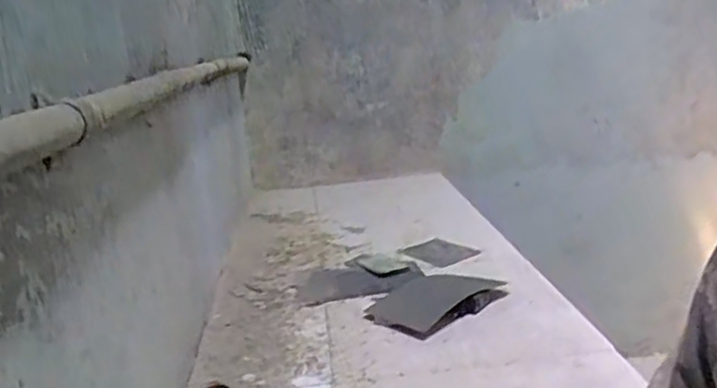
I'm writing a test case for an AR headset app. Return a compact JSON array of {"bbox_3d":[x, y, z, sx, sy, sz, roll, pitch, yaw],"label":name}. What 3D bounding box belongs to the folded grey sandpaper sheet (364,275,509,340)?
[{"bbox_3d":[0.122,0.174,1.083,0.202,0.024,0.149,-16,18,-39],"label":"folded grey sandpaper sheet"}]

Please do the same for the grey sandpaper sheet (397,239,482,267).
[{"bbox_3d":[0.166,0.122,1.367,0.125,0.007,0.146,-16,18,-39],"label":"grey sandpaper sheet"}]

